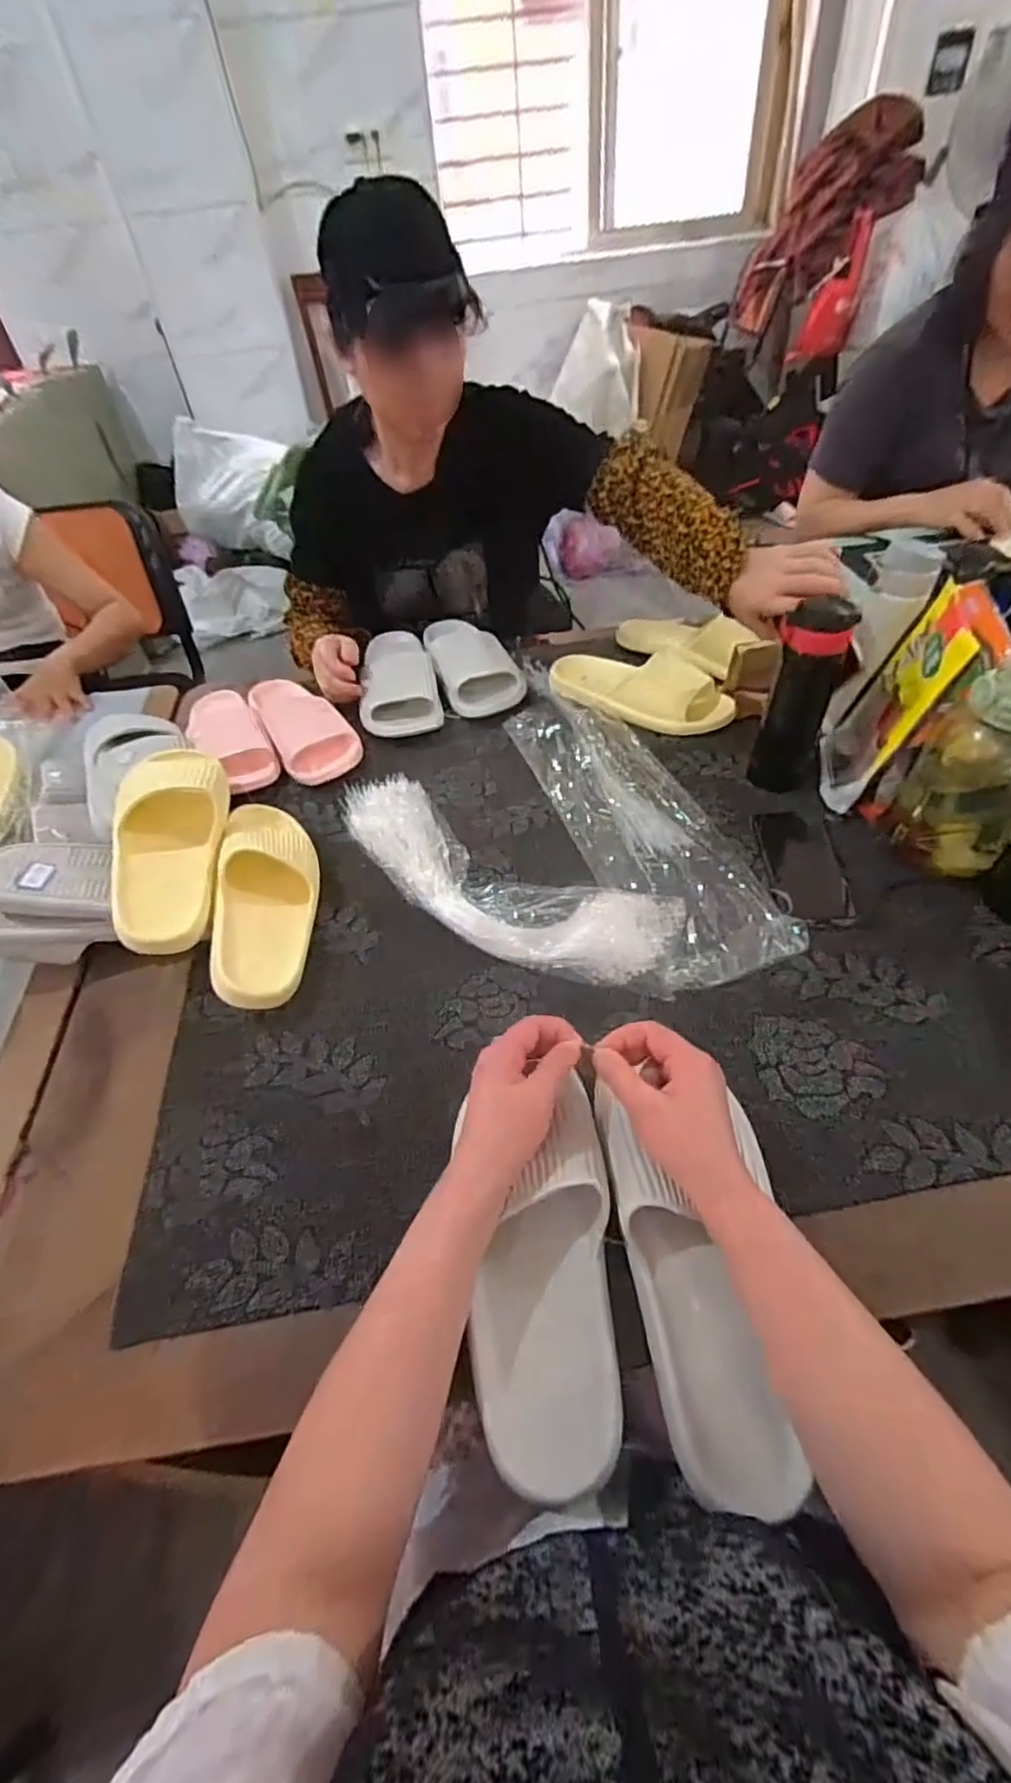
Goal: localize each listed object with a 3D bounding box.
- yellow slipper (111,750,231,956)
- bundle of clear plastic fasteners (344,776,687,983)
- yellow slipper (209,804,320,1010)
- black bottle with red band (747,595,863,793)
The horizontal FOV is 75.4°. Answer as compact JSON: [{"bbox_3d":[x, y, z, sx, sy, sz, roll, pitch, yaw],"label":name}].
[{"bbox_3d":[-0.338,-0.052,0.652,0.096,0.072,0.236,-8,64,-2],"label":"yellow slipper"},{"bbox_3d":[-0.022,-0.021,0.690,0.419,0.047,0.145,28,57,25],"label":"bundle of clear plastic fasteners"},{"bbox_3d":[-0.241,0.004,0.665,0.086,0.075,0.259,-7,49,-1],"label":"yellow slipper"},{"bbox_3d":[0.329,-0.217,0.731,0.074,0.204,0.075,13,52,16],"label":"black bottle with red band"}]

